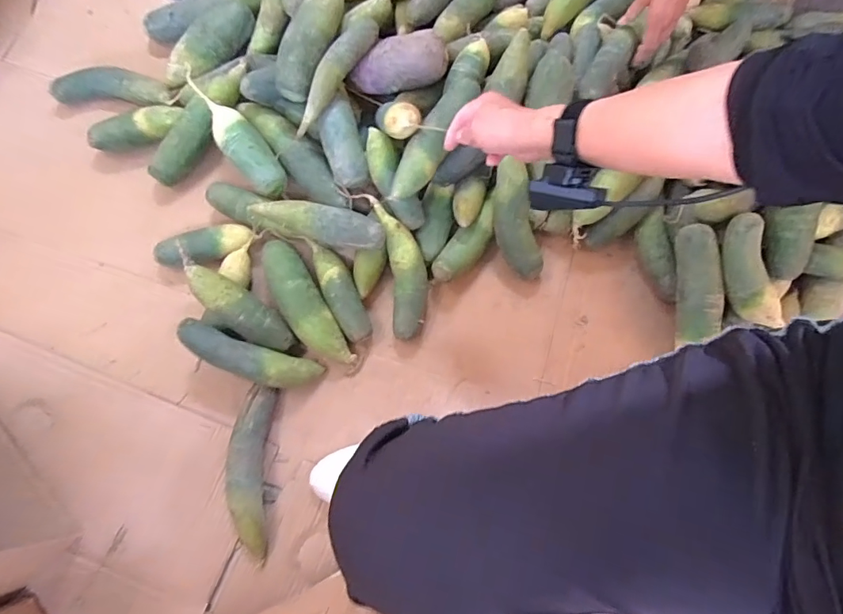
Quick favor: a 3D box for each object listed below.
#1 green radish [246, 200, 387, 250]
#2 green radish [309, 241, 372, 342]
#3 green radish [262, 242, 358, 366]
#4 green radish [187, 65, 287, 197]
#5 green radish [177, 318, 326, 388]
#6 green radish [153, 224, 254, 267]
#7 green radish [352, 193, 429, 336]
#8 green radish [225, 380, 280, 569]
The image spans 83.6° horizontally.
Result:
[{"bbox_3d":[-0.161,-0.130,0.735,0.214,0.058,0.060,14,75,2],"label":"green radish"},{"bbox_3d":[-0.131,-0.027,0.750,0.050,0.051,0.176,-27,77,-9],"label":"green radish"},{"bbox_3d":[-0.181,-0.001,0.731,0.067,0.067,0.227,-32,78,-10],"label":"green radish"},{"bbox_3d":[-0.313,-0.289,0.778,0.064,0.054,0.264,-36,79,-10],"label":"green radish"},{"bbox_3d":[-0.251,0.077,0.692,0.211,0.047,0.057,21,75,-12],"label":"green radish"},{"bbox_3d":[-0.350,-0.098,0.767,0.155,0.053,0.051,-12,76,-5],"label":"green radish"},{"bbox_3d":[-0.035,-0.071,0.751,0.074,0.072,0.233,-16,76,-6],"label":"green radish"},{"bbox_3d":[-0.245,0.233,0.672,0.052,0.052,0.234,1,75,-2],"label":"green radish"}]

